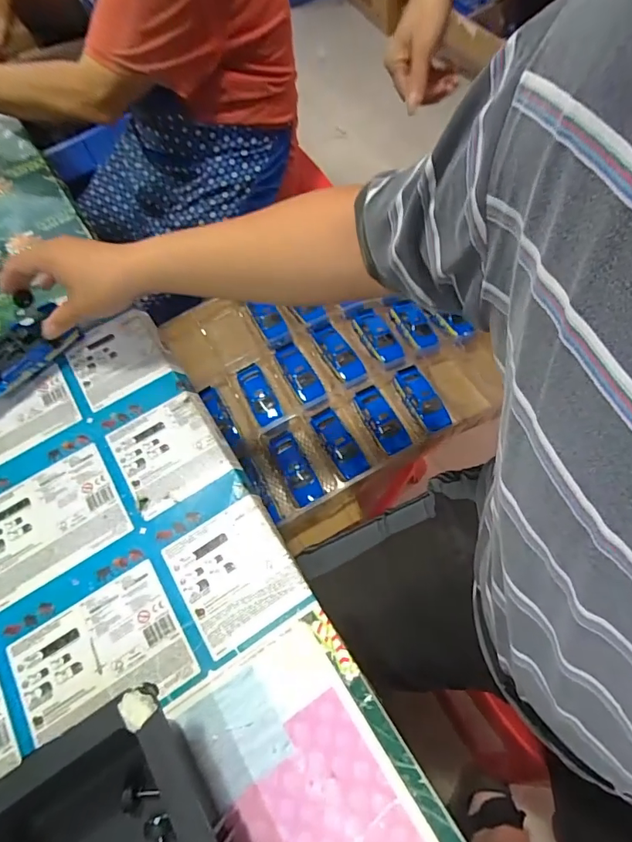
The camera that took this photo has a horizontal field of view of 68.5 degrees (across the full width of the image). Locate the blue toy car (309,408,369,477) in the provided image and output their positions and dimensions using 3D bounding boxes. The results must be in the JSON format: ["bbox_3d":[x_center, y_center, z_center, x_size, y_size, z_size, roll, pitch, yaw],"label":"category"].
[{"bbox_3d":[0.036,0.036,0.754,0.049,0.032,0.121,-31,82,-14],"label":"blue toy car"}]

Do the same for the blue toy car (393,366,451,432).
[{"bbox_3d":[0.175,-0.038,0.773,0.043,0.026,0.125,-23,64,-6],"label":"blue toy car"}]

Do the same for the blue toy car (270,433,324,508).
[{"bbox_3d":[-0.037,0.071,0.755,0.042,0.029,0.125,-28,65,-9],"label":"blue toy car"}]

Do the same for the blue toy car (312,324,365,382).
[{"bbox_3d":[0.038,-0.123,0.834,0.048,0.036,0.125,-33,78,-15],"label":"blue toy car"}]

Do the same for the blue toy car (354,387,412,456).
[{"bbox_3d":[0.107,-0.003,0.763,0.054,0.040,0.122,-29,77,-13],"label":"blue toy car"}]

